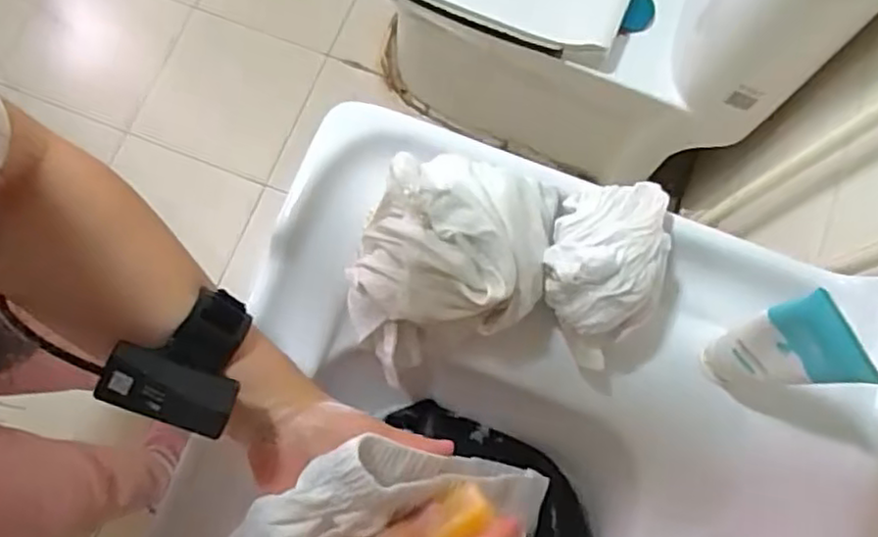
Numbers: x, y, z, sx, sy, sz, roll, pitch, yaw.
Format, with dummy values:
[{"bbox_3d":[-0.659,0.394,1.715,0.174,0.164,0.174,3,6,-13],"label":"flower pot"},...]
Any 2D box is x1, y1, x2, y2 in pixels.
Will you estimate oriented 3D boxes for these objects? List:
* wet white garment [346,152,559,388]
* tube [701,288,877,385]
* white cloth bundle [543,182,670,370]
[{"bbox_3d":[0.009,-0.014,0.488,0.165,0.080,0.130,-18,79,-5],"label":"wet white garment"},{"bbox_3d":[0.223,0.056,0.450,0.024,0.155,0.056,-27,80,-6],"label":"tube"},{"bbox_3d":[0.122,0.003,0.486,0.085,0.053,0.125,1,78,-1],"label":"white cloth bundle"}]

